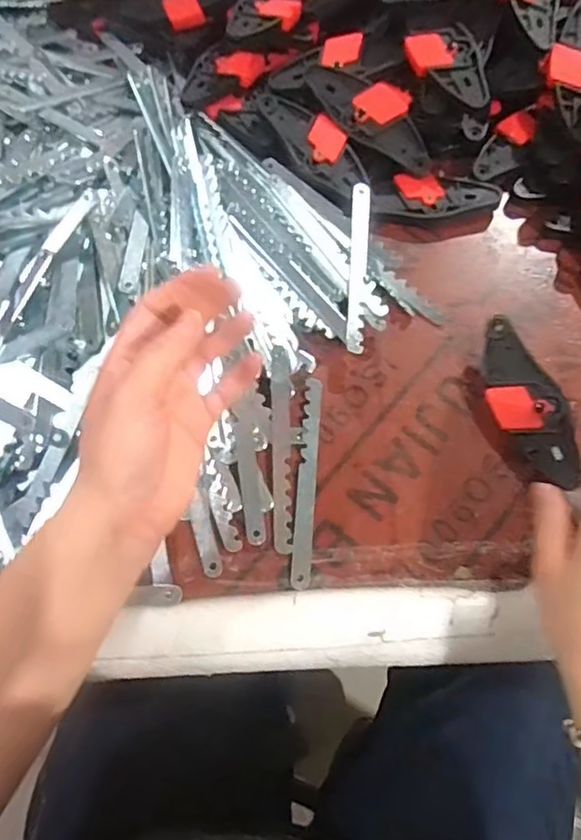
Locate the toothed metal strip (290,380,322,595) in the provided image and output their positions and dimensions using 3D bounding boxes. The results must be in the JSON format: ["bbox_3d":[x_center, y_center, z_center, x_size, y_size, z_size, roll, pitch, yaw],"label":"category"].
[{"bbox_3d":[0.012,0.040,0.413,0.013,0.004,0.145,4,68,3],"label":"toothed metal strip"}]

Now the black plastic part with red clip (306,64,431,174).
[{"bbox_3d":[0.068,-0.253,0.487,0.118,0.017,0.051,39,74,16],"label":"black plastic part with red clip"}]

